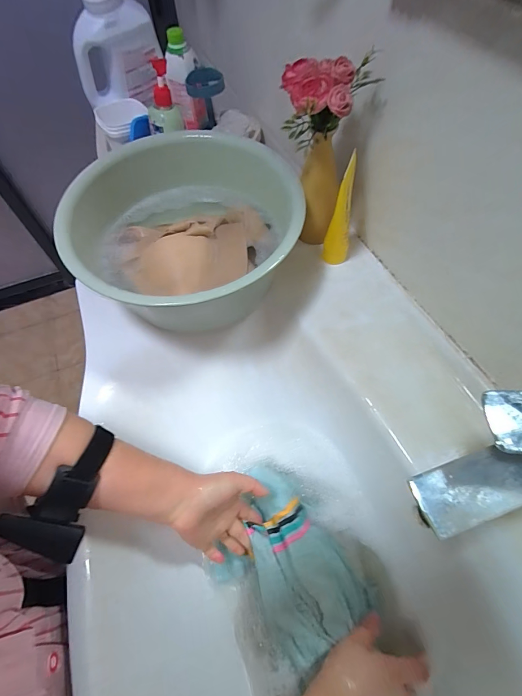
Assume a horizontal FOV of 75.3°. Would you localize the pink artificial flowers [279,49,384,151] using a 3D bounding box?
[{"bbox_3d":[0.075,-0.285,0.389,0.108,0.068,0.073,4,60,4],"label":"pink artificial flowers"}]

